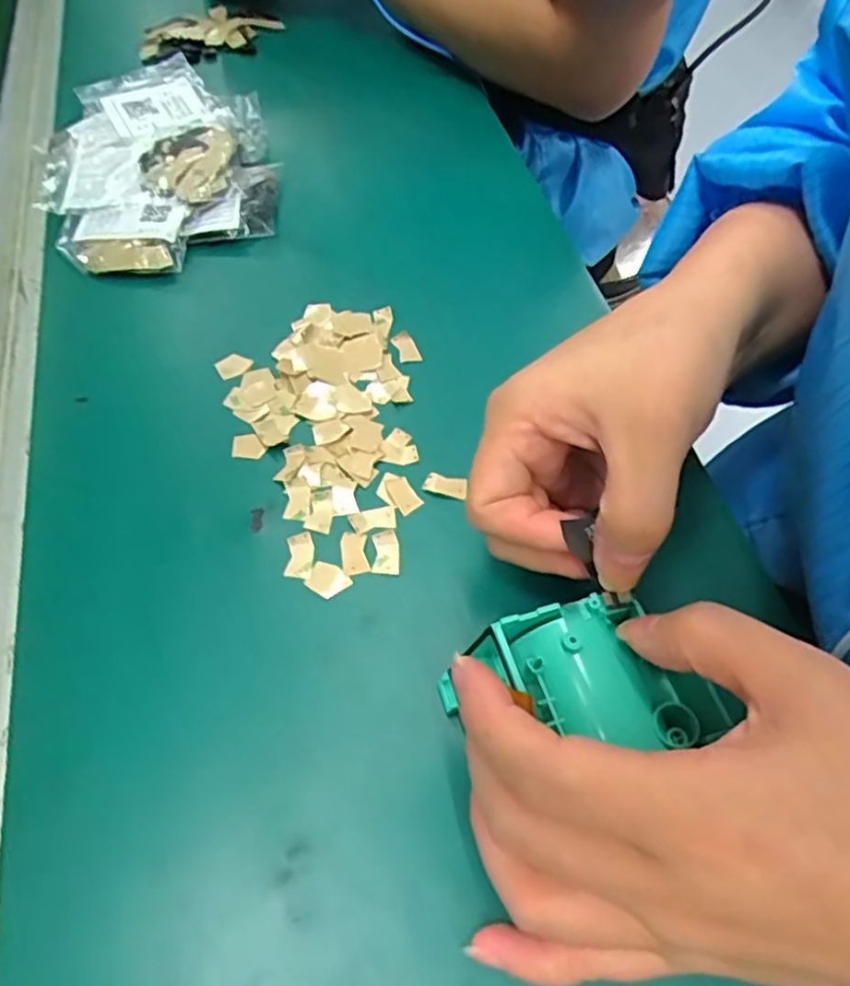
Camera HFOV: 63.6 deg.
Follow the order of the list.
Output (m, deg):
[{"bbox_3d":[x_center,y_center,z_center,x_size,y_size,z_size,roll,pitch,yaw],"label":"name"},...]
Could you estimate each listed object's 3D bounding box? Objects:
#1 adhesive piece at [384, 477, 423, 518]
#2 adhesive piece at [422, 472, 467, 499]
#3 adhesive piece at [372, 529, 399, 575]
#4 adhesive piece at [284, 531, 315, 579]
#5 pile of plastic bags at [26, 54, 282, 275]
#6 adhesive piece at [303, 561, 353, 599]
[{"bbox_3d":[-0.010,0.001,0.309,0.012,0.004,0.019,-25,61,-16],"label":"adhesive piece"},{"bbox_3d":[0.009,-0.004,0.312,0.020,0.004,0.011,13,57,6],"label":"adhesive piece"},{"bbox_3d":[-0.017,0.024,0.291,0.011,0.004,0.020,-2,57,-2],"label":"adhesive piece"},{"bbox_3d":[-0.053,0.026,0.288,0.011,0.004,0.021,0,57,0],"label":"adhesive piece"},{"bbox_3d":[-0.167,-0.212,0.426,0.137,0.023,0.196,-16,58,-11],"label":"pile of plastic bags"},{"bbox_3d":[-0.040,0.035,0.283,0.017,0.004,0.014,27,61,16],"label":"adhesive piece"}]

